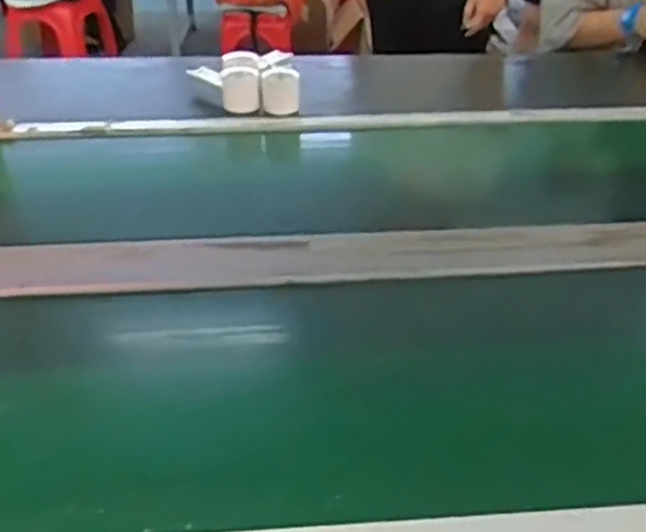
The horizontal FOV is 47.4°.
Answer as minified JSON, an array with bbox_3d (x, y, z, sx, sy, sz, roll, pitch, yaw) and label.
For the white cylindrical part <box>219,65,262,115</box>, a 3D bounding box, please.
[{"bbox_3d":[-0.132,-0.283,1.169,0.059,0.062,0.090,-5,33,-8],"label":"white cylindrical part"}]

